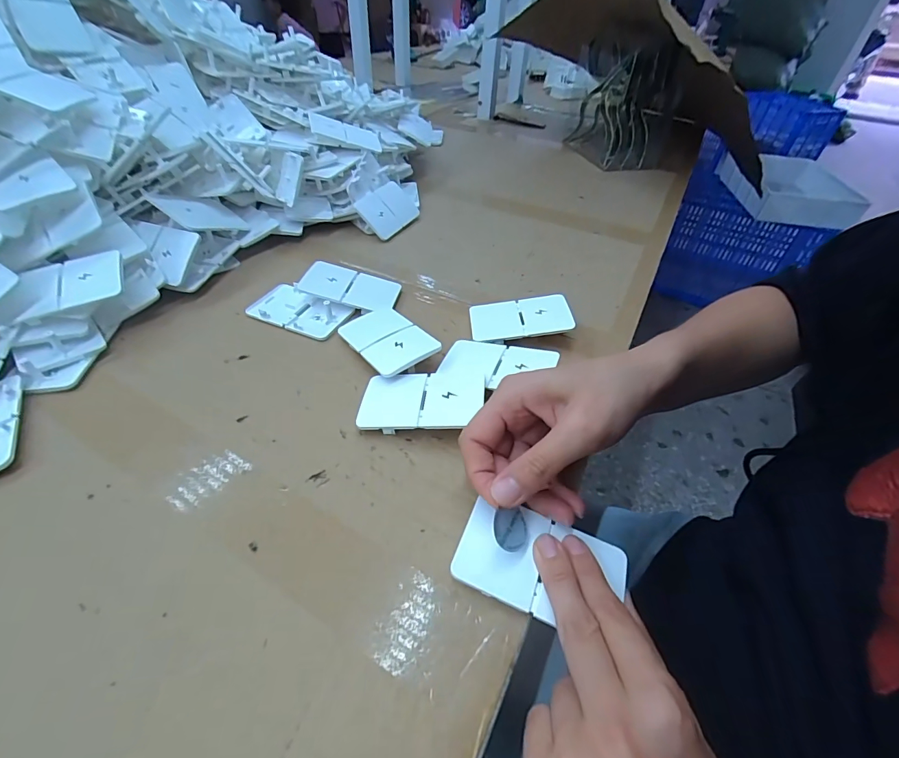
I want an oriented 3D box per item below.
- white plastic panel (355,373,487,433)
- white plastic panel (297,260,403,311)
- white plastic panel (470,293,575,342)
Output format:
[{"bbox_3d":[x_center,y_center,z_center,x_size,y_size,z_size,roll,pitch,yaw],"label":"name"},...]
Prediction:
[{"bbox_3d":[-0.019,0.014,0.292,0.086,0.005,0.054,-4,40,5],"label":"white plastic panel"},{"bbox_3d":[-0.093,-0.088,0.390,0.089,0.006,0.053,14,44,-3],"label":"white plastic panel"},{"bbox_3d":[0.062,-0.055,0.367,0.087,0.005,0.052,-9,45,11],"label":"white plastic panel"}]

